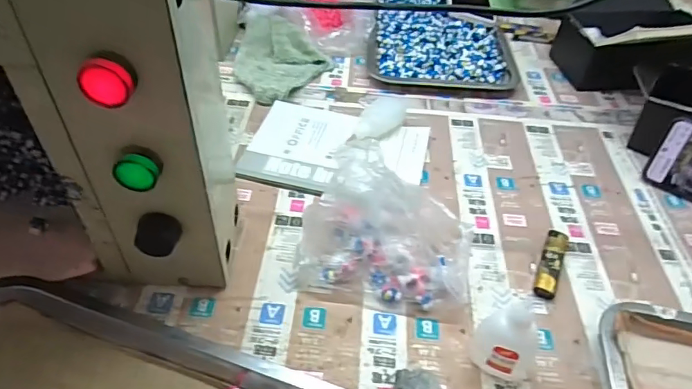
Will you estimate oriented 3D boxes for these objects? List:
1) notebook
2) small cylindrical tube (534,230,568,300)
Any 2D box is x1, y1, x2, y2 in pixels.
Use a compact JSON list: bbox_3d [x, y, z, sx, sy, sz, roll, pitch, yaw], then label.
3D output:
[{"bbox_3d":[-0.009,-0.054,0.569,0.200,0.014,0.141,10,47,6],"label":"notebook"},{"bbox_3d":[0.196,0.066,0.465,0.022,0.014,0.080,22,49,17],"label":"small cylindrical tube"}]

